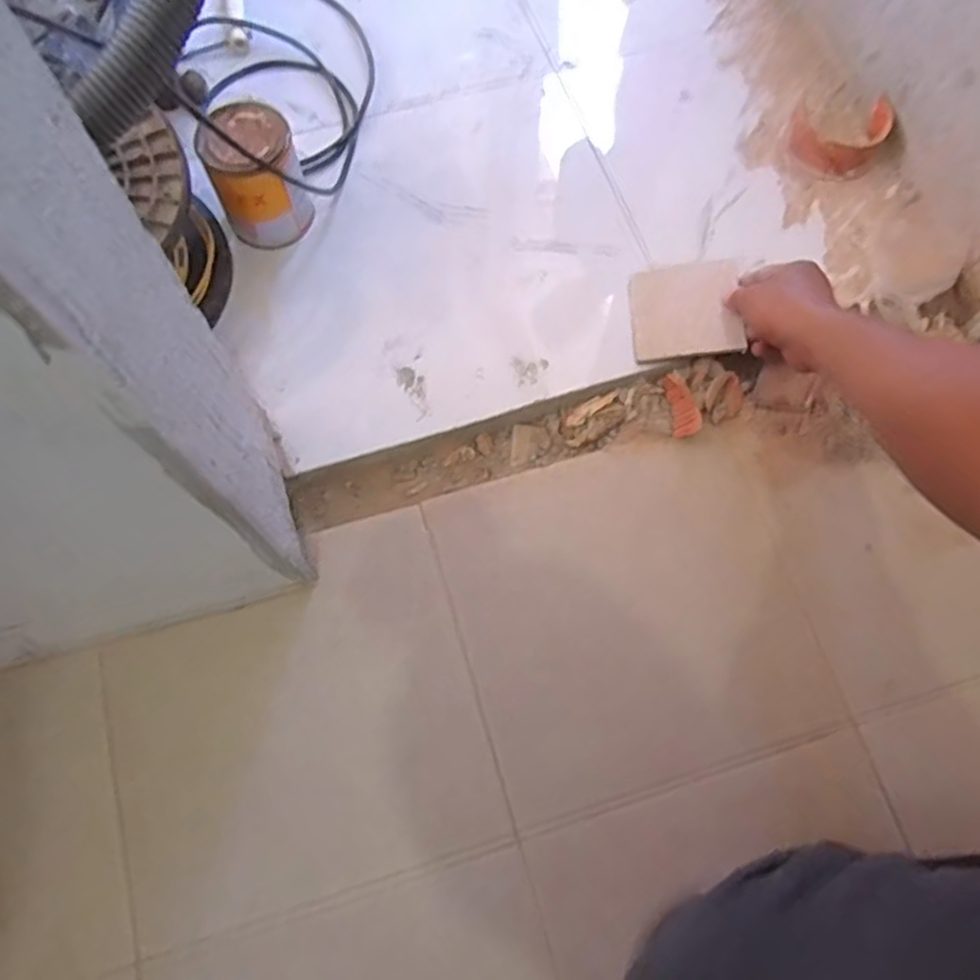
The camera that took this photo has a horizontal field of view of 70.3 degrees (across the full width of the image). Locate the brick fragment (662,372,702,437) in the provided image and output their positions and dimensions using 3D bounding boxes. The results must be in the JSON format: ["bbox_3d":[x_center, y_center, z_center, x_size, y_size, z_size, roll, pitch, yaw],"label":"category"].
[{"bbox_3d":[0.183,-0.081,0.662,0.028,0.008,0.060,-18,87,-6],"label":"brick fragment"}]

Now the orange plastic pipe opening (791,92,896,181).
[{"bbox_3d":[0.364,-0.371,0.729,0.093,0.038,0.081,11,74,3],"label":"orange plastic pipe opening"}]

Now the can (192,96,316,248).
[{"bbox_3d":[-0.218,-0.296,0.659,0.081,0.109,0.087,0,74,-1],"label":"can"}]

